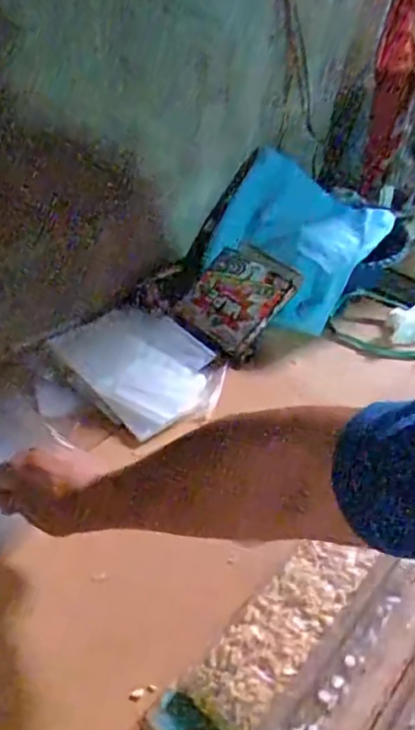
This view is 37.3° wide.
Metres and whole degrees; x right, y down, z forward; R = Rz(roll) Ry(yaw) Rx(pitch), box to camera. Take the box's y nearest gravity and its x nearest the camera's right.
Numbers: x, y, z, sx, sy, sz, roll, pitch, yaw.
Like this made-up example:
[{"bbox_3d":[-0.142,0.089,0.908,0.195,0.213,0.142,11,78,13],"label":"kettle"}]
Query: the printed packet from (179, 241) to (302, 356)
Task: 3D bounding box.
[{"bbox_3d":[0.044,-0.108,0.935,0.139,0.020,0.163,32,73,23],"label":"printed packet"}]

